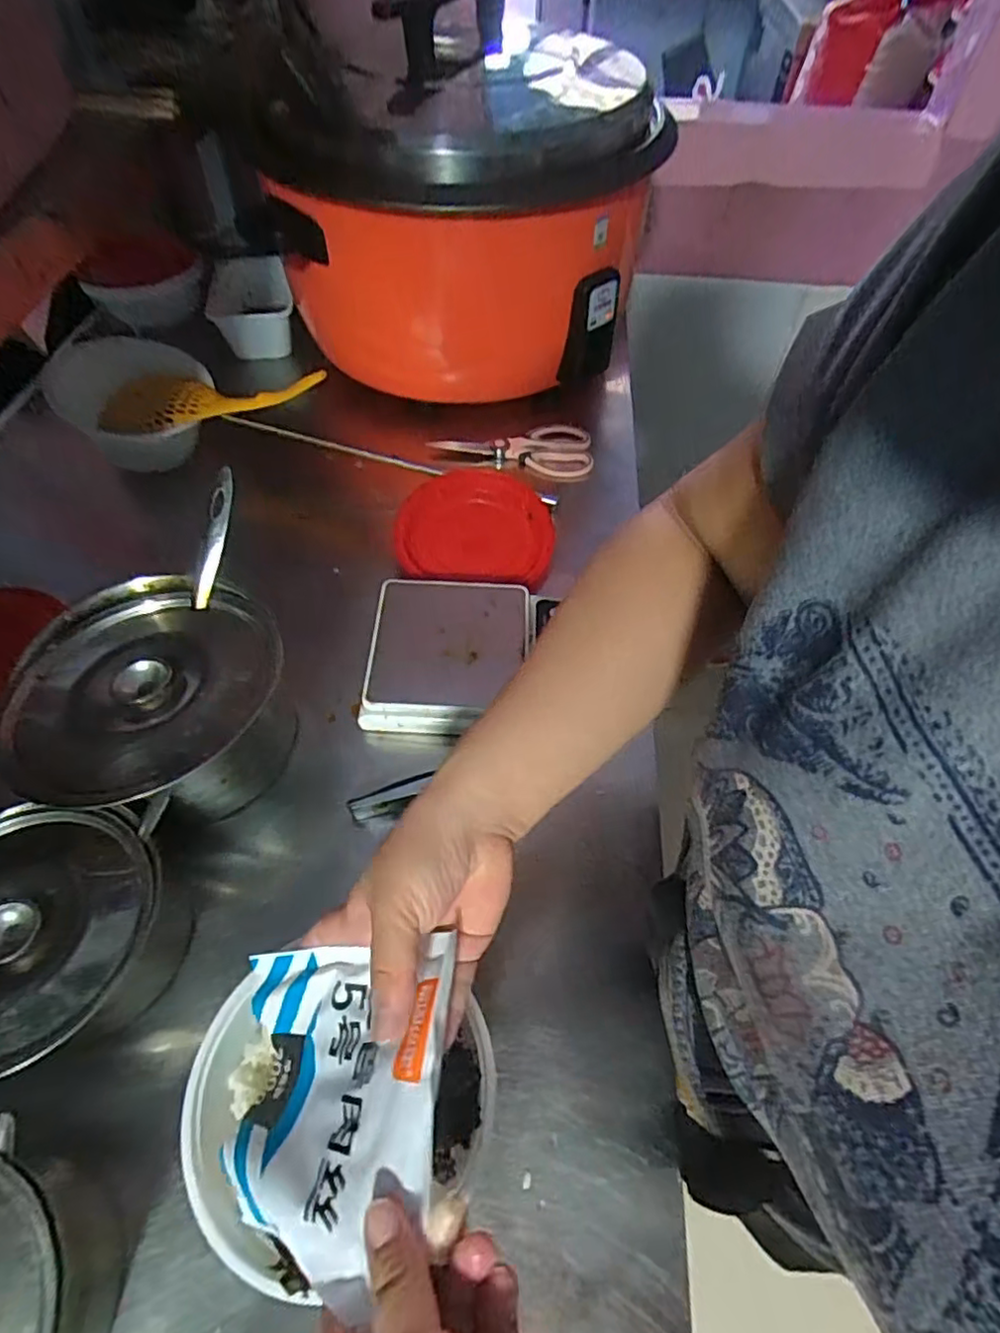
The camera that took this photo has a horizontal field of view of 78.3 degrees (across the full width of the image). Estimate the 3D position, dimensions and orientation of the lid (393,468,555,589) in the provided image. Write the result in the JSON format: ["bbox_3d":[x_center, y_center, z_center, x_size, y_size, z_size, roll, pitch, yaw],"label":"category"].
[{"bbox_3d":[-0.028,-0.153,0.658,0.160,0.027,0.141,-2,57,-3],"label":"lid"}]

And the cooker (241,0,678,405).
[{"bbox_3d":[-0.041,-0.502,0.689,0.383,0.342,0.300,-15,58,-11],"label":"cooker"}]

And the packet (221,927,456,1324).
[{"bbox_3d":[-0.086,0.206,0.295,0.145,0.026,0.130,-27,44,32],"label":"packet"}]

